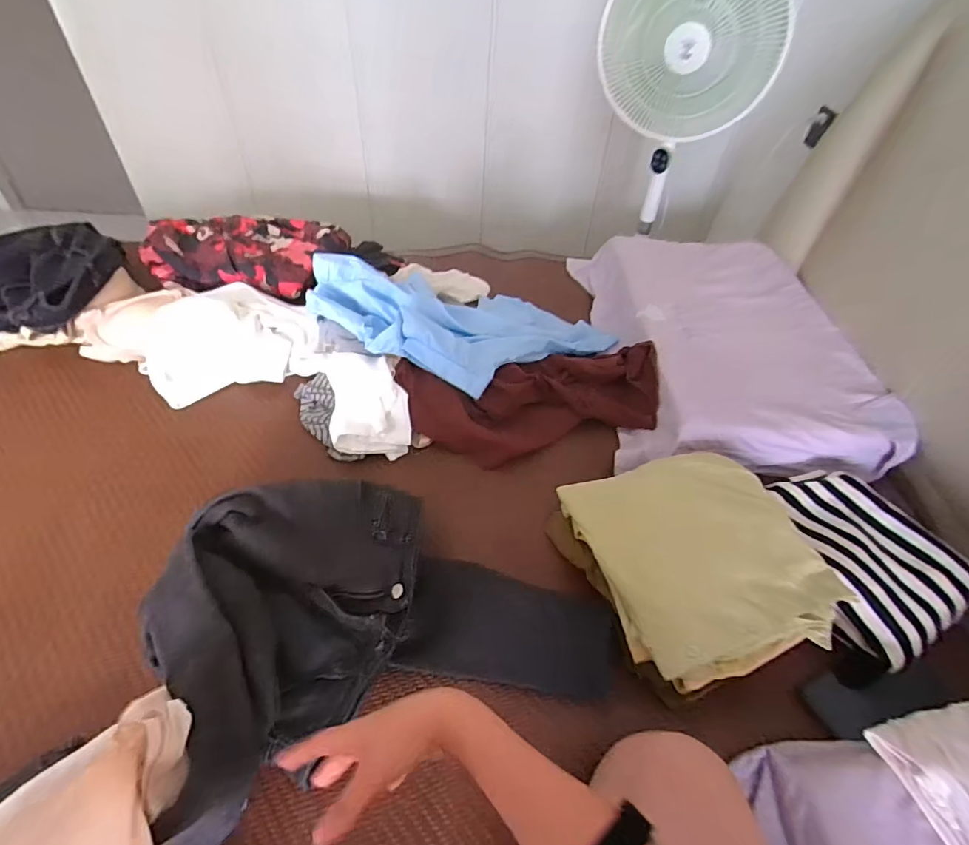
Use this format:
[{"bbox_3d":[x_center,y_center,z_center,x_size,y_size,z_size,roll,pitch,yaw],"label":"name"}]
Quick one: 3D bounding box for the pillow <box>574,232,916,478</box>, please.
[{"bbox_3d":[0.446,-0.160,0.982,0.448,0.170,0.629,4,47,-1],"label":"pillow"}]

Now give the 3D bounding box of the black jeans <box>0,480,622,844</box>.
[{"bbox_3d":[-0.116,0.204,0.593,0.474,0.134,0.321,-12,50,-15],"label":"black jeans"}]

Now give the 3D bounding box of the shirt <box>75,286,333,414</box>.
[{"bbox_3d":[-0.505,-0.152,0.894,0.395,0.069,0.255,-10,49,-13],"label":"shirt"}]

